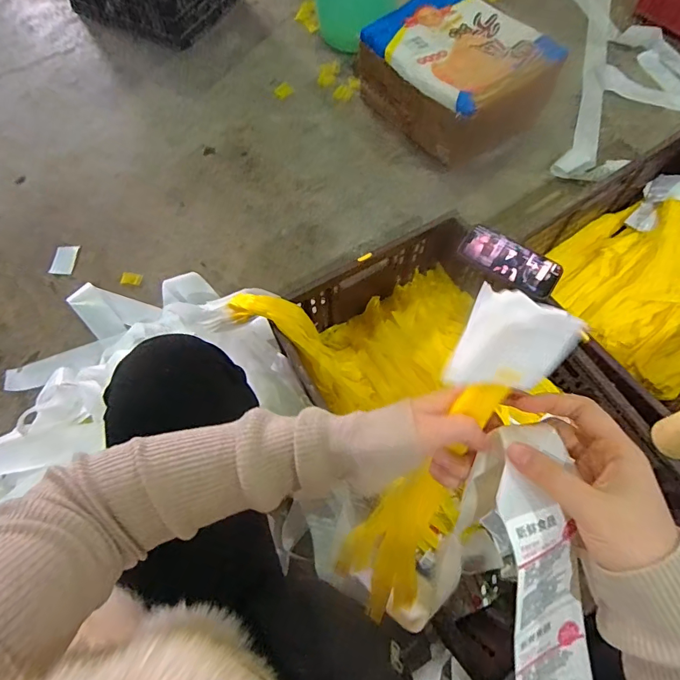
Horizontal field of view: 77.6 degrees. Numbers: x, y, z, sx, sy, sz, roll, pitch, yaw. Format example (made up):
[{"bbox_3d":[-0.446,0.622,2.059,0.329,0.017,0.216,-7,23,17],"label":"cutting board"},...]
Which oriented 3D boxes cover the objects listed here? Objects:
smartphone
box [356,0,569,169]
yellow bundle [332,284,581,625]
[{"bbox_3d":[0.284,-0.134,0.706,0.163,0.010,0.079,30,71,14],"label":"smartphone"},{"bbox_3d":[0.294,-0.678,1.086,0.320,0.173,0.411,-37,71,-11],"label":"box"},{"bbox_3d":[0.069,0.113,0.318,0.078,0.066,0.317,23,115,12],"label":"yellow bundle"}]

